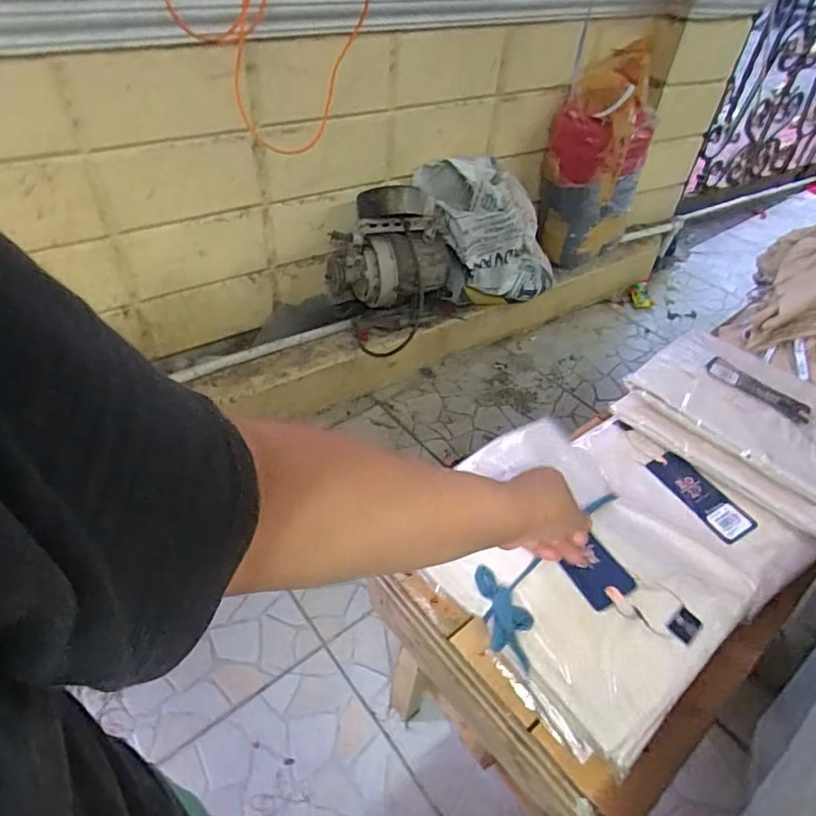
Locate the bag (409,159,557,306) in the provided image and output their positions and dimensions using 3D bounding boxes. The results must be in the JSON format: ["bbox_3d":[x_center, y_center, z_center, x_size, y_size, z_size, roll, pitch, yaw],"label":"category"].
[{"bbox_3d":[0.224,-0.454,1.424,0.413,0.299,0.226,-21,50,-24],"label":"bag"}]

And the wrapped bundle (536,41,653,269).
[{"bbox_3d":[0.544,-0.675,1.582,0.354,0.559,0.180,-37,59,-17],"label":"wrapped bundle"}]

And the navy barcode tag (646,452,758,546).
[{"bbox_3d":[0.327,0.096,0.617,0.042,0.008,0.120,-30,50,-7],"label":"navy barcode tag"}]

